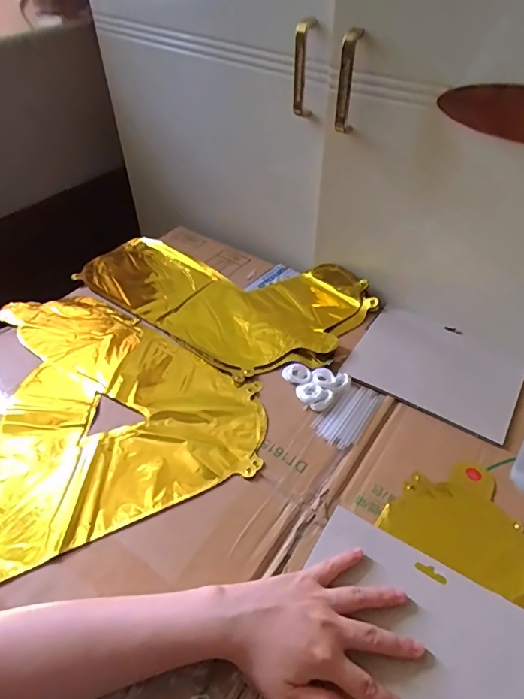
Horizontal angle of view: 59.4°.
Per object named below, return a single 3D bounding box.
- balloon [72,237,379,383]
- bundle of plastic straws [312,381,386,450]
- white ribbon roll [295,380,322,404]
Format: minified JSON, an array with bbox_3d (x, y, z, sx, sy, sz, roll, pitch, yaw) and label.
[{"bbox_3d":[-0.063,-0.091,0.681,0.395,0.026,0.236,29,53,26],"label":"balloon"},{"bbox_3d":[0.101,0.073,0.523,0.049,0.006,0.094,33,55,29],"label":"bundle of plastic straws"},{"bbox_3d":[0.055,0.050,0.534,0.028,0.006,0.027,0,46,0],"label":"white ribbon roll"}]

